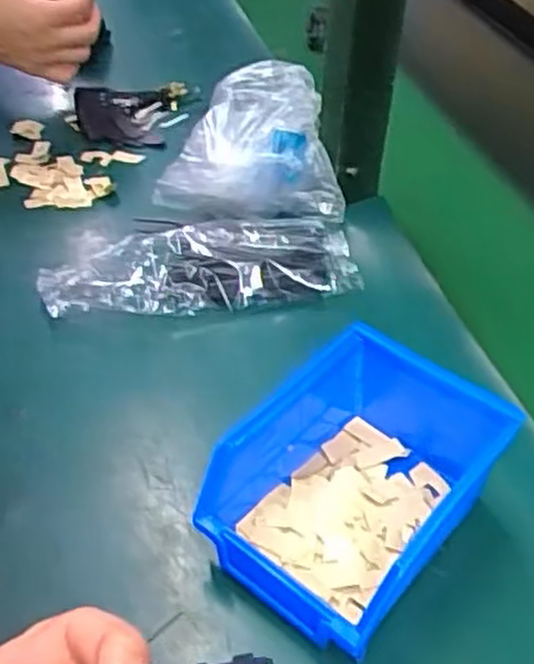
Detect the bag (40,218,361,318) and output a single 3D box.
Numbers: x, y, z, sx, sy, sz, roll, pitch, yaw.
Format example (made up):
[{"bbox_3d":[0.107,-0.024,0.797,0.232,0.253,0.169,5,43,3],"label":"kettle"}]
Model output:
[{"bbox_3d":[-0.051,-0.047,0.588,0.228,0.036,0.083,-4,44,-6],"label":"bag"}]

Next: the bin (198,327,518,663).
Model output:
[{"bbox_3d":[0.047,0.080,0.417,0.104,0.082,0.142,31,51,27],"label":"bin"}]

